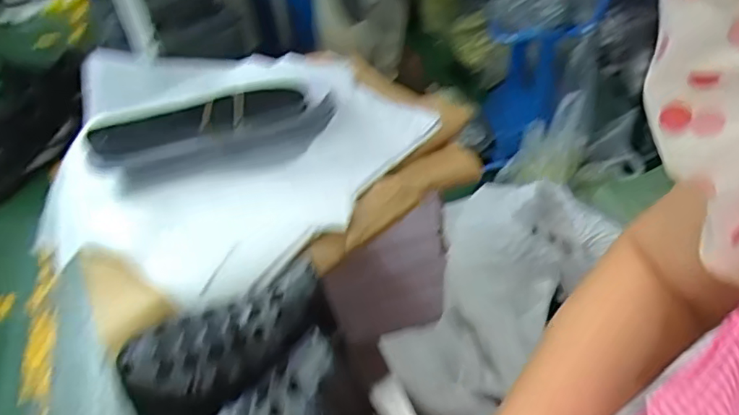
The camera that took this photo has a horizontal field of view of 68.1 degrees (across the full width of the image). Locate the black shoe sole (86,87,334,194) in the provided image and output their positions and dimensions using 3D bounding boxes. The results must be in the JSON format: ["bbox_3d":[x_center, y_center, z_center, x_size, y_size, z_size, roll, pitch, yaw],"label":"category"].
[{"bbox_3d":[-0.154,-0.082,0.567,0.241,0.054,0.086,-13,39,-8],"label":"black shoe sole"}]

